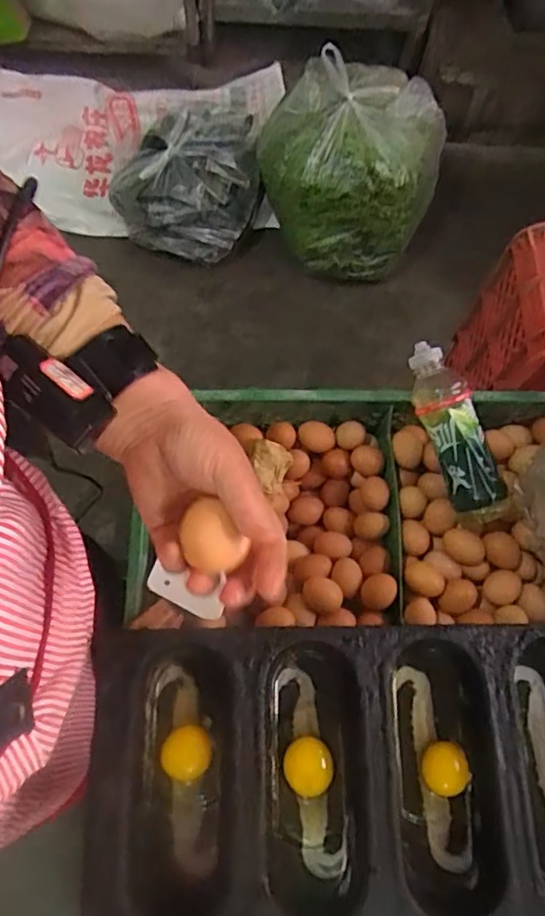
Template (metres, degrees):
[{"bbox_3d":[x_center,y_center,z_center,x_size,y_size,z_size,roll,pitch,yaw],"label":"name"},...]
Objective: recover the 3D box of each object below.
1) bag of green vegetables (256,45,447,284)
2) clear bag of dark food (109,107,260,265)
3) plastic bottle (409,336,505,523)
[{"bbox_3d":[0.193,-0.649,1.313,0.346,0.408,0.330,-41,77,-14],"label":"bag of green vegetables"},{"bbox_3d":[-0.198,-0.648,1.386,0.300,0.199,0.306,41,75,11],"label":"clear bag of dark food"},{"bbox_3d":[0.225,-0.031,0.739,0.064,0.062,0.235,-20,89,-8],"label":"plastic bottle"}]

